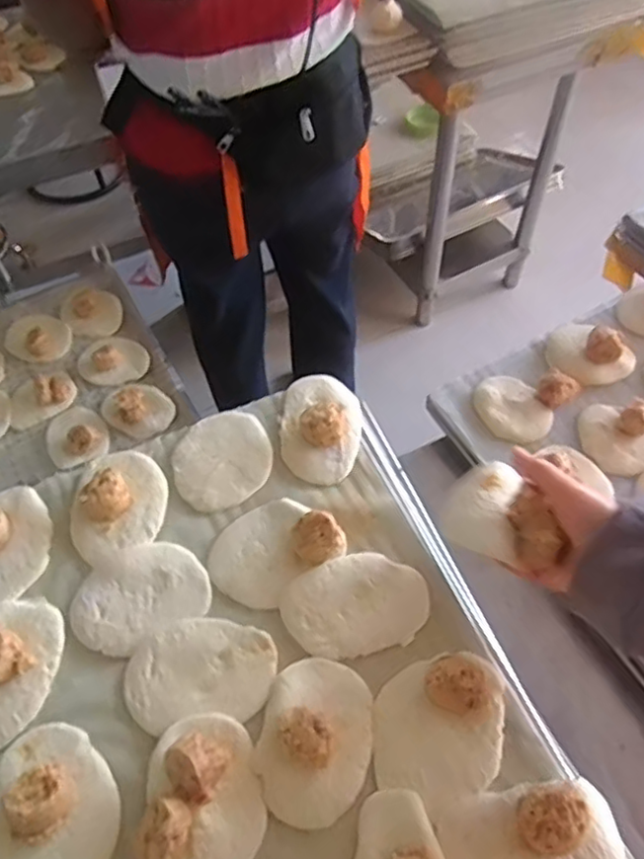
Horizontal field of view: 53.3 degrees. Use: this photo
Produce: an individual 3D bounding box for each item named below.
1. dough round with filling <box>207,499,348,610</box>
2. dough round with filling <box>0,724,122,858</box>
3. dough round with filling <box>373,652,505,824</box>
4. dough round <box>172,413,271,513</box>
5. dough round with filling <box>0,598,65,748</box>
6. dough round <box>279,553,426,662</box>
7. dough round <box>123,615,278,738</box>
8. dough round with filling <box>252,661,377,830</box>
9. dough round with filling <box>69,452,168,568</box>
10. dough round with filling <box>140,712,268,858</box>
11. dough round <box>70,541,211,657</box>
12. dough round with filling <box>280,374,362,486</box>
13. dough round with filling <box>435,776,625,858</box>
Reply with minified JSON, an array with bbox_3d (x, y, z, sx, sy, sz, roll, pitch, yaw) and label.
[{"bbox_3d":[-0.041,0.094,0.528,0.101,0.029,0.081,-33,61,-20],"label":"dough round with filling"},{"bbox_3d":[-0.186,0.249,0.427,0.084,0.034,0.099,-20,57,-12],"label":"dough round with filling"},{"bbox_3d":[0.084,0.207,0.448,0.090,0.031,0.098,0,55,1],"label":"dough round with filling"},{"bbox_3d":[-0.092,0.027,0.590,0.088,0.009,0.092,0,55,1],"label":"dough round"},{"bbox_3d":[-0.240,0.176,0.477,0.071,0.031,0.110,2,55,3],"label":"dough round with filling"},{"bbox_3d":[0.028,0.139,0.510,0.114,0.011,0.076,-11,56,-7],"label":"dough round"},{"bbox_3d":[-0.091,0.181,0.483,0.109,0.007,0.076,-8,55,-4],"label":"dough round"},{"bbox_3d":[-0.005,0.214,0.449,0.078,0.025,0.103,12,56,9],"label":"dough round with filling"},{"bbox_3d":[-0.182,0.058,0.559,0.087,0.031,0.097,-27,59,-17],"label":"dough round with filling"},{"bbox_3d":[-0.079,0.243,0.423,0.075,0.036,0.103,-7,55,-4],"label":"dough round with filling"},{"bbox_3d":[-0.148,0.133,0.518,0.104,0.007,0.078,-27,59,-17],"label":"dough round"},{"bbox_3d":[-0.001,-0.009,0.601,0.076,0.036,0.122,2,55,3],"label":"dough round with filling"},{"bbox_3d":[0.138,0.263,0.407,0.114,0.028,0.065,-10,56,-6],"label":"dough round with filling"}]

